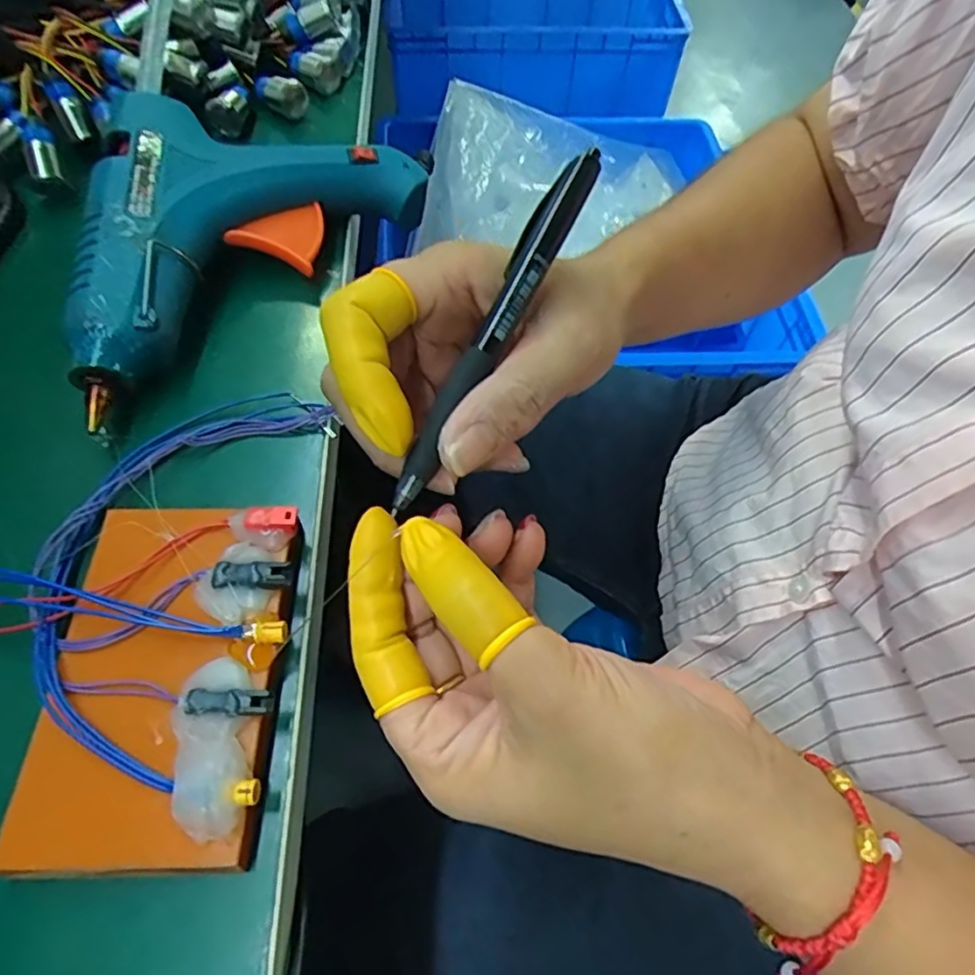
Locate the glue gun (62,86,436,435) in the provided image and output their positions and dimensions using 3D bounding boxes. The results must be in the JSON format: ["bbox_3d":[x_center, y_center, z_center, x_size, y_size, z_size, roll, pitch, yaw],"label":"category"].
[{"bbox_3d":[-0.131,-0.138,0.305,0.206,0.041,0.129,-39,67,-21],"label":"glue gun"}]

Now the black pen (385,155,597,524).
[{"bbox_3d":[0.002,-0.055,0.211,0.014,0.009,0.138,27,83,14],"label":"black pen"}]

